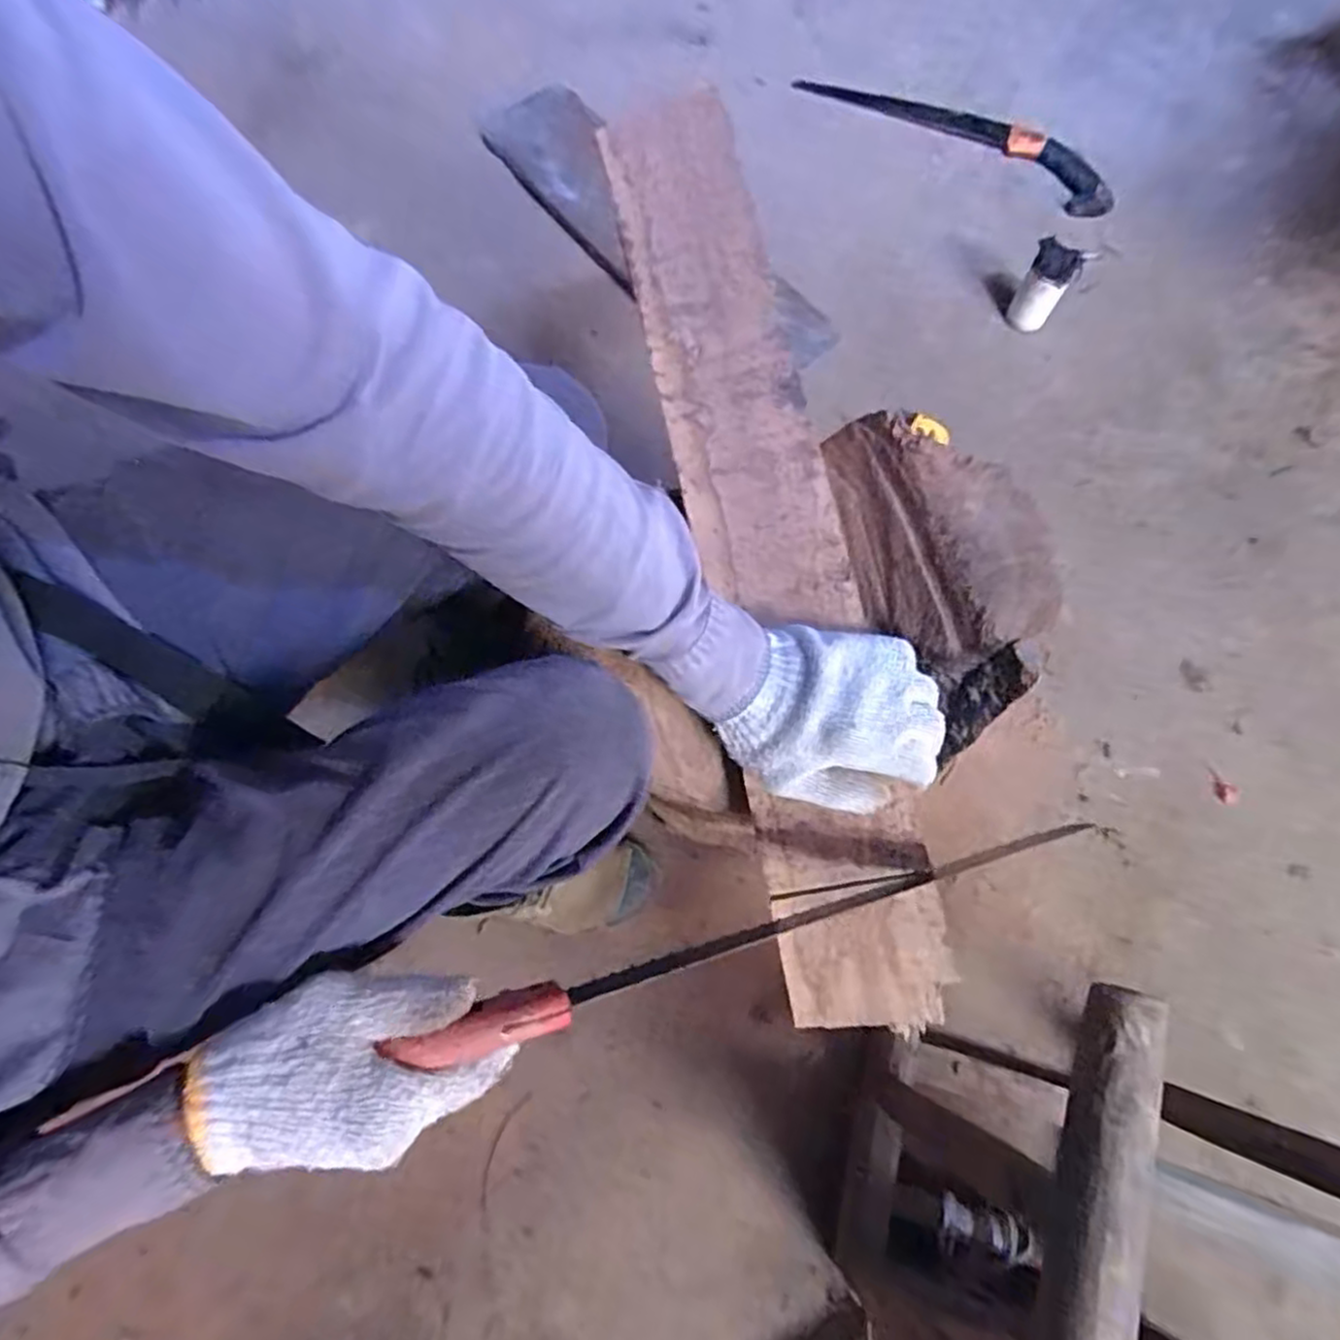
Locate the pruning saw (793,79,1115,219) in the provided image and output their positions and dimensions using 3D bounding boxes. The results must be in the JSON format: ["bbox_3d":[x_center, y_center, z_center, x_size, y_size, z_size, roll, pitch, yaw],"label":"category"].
[{"bbox_3d":[0.439,-0.833,1.099,0.512,0.021,0.092,32,75,10],"label":"pruning saw"}]

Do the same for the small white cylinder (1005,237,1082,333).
[{"bbox_3d":[0.502,-0.515,0.976,0.060,0.108,0.065,32,75,10],"label":"small white cylinder"}]

